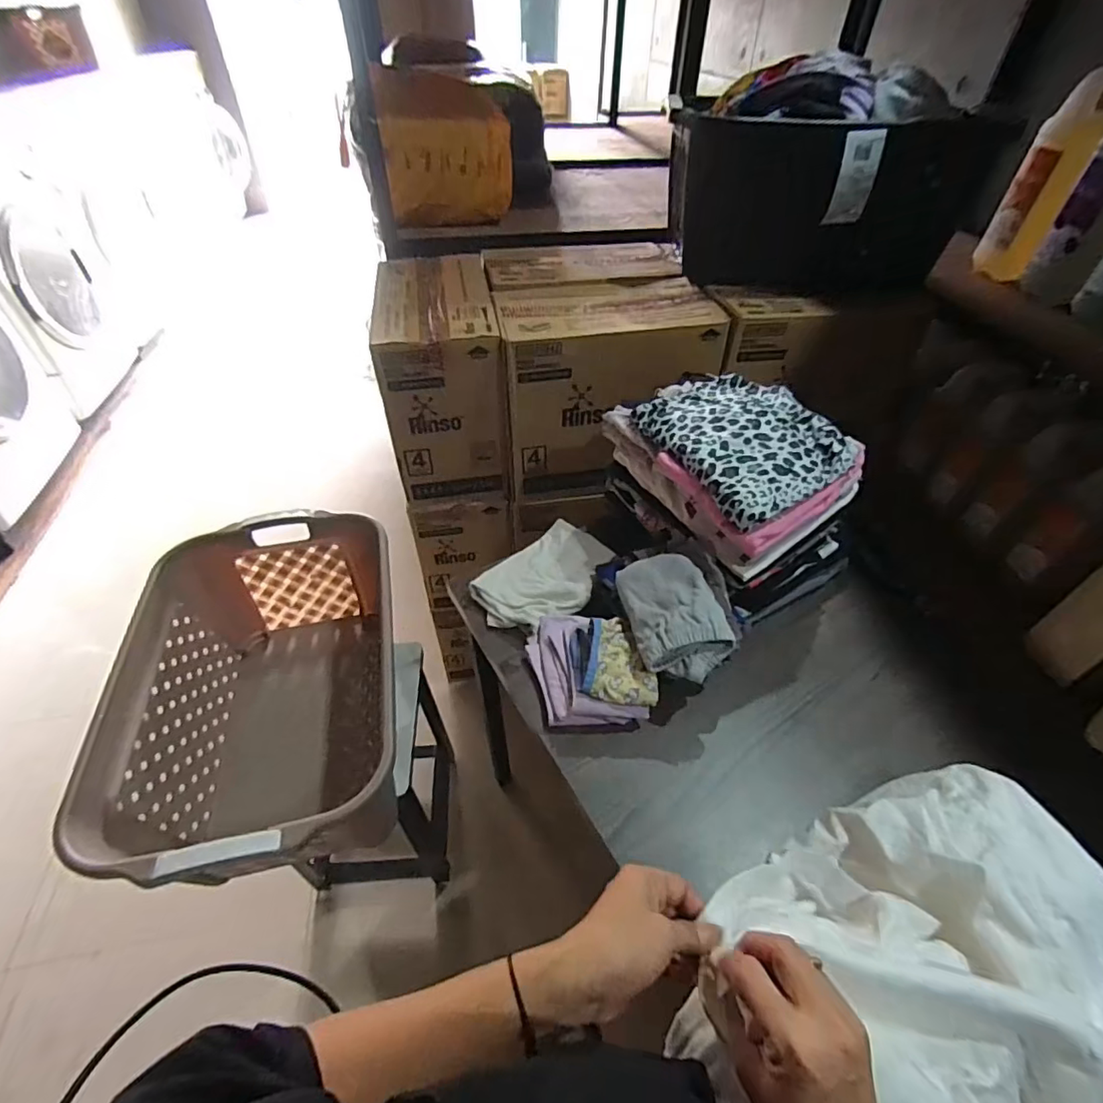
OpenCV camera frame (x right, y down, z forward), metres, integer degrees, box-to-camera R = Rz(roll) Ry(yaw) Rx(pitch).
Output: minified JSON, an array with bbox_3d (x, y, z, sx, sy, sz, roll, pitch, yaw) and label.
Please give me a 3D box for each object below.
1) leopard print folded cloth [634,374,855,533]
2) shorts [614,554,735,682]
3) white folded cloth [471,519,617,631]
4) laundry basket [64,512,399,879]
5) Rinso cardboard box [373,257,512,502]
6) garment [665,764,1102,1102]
[{"bbox_3d":[0.258,-0.158,0.731,0.201,0.059,0.242,-23,50,-21],"label":"leopard print folded cloth"},{"bbox_3d":[0.157,0.075,0.686,0.104,0.062,0.168,-8,46,-9],"label":"shorts"},{"bbox_3d":[-0.012,0.043,0.846,0.216,0.042,0.163,-27,52,-24],"label":"white folded cloth"},{"bbox_3d":[-0.432,0.248,0.899,0.376,0.348,0.590,-8,46,-9],"label":"laundry basket"},{"bbox_3d":[-0.220,-0.349,1.103,0.210,0.351,0.366,-8,46,-8],"label":"Rinso cardboard box"},{"bbox_3d":[0.417,0.377,0.402,0.536,0.168,0.353,27,51,24],"label":"garment"}]

